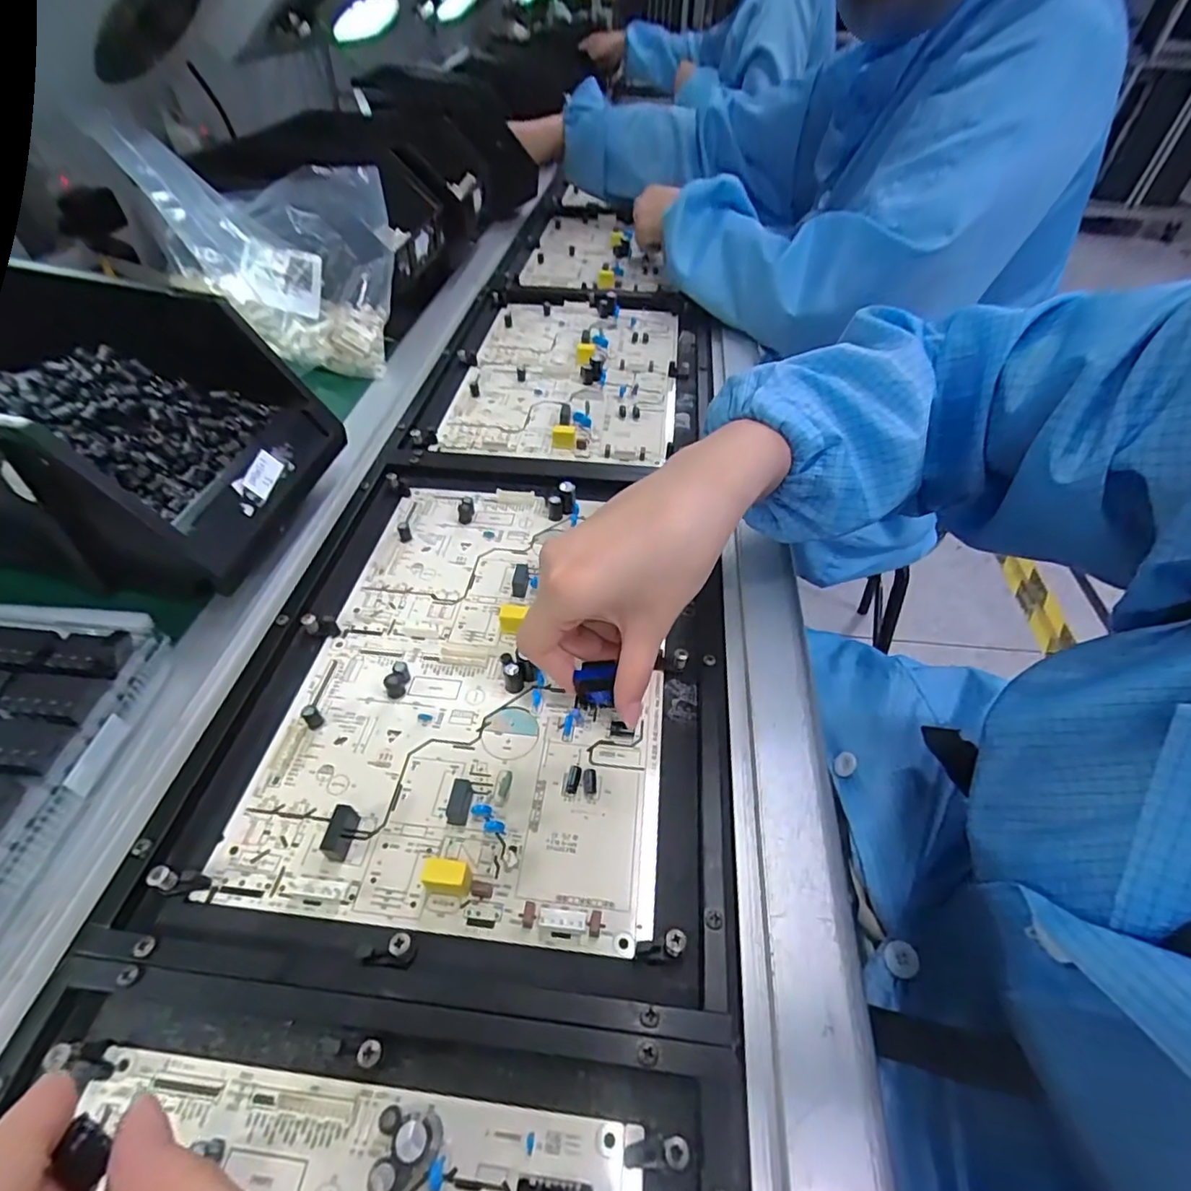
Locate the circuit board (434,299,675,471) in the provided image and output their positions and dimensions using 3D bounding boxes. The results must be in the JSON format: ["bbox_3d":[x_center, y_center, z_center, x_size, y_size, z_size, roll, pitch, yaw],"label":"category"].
[{"bbox_3d":[-0.022,-0.220,0.558,0.192,0.013,0.278,6,48,4],"label":"circuit board"}]

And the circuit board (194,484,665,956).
[{"bbox_3d":[-0.065,0.032,0.334,0.199,0.014,0.284,4,48,2],"label":"circuit board"}]

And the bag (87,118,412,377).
[{"bbox_3d":[-0.279,-0.278,0.496,0.200,0.166,0.089,-2,48,-4],"label":"bag"}]

